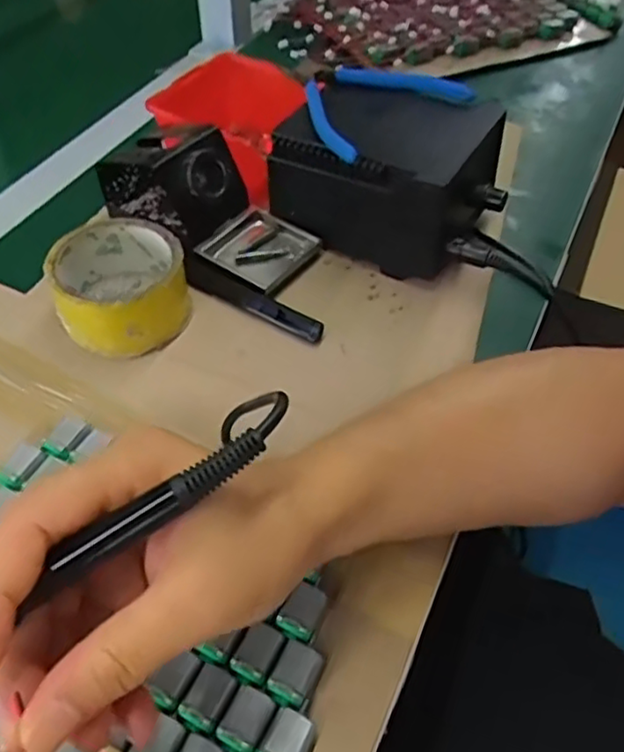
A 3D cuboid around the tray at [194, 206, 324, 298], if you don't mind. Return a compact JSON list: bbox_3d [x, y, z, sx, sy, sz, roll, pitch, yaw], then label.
[{"bbox_3d":[-0.043,-0.094,0.497,0.080,0.015,0.069,29,55,20],"label":"tray"}]

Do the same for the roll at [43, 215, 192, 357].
[{"bbox_3d":[-0.129,-0.060,0.447,0.082,0.048,0.086,1,51,-2],"label":"roll"}]

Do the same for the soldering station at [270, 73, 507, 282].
[{"bbox_3d":[0.058,-0.149,0.499,0.150,0.095,0.104,25,54,17],"label":"soldering station"}]

